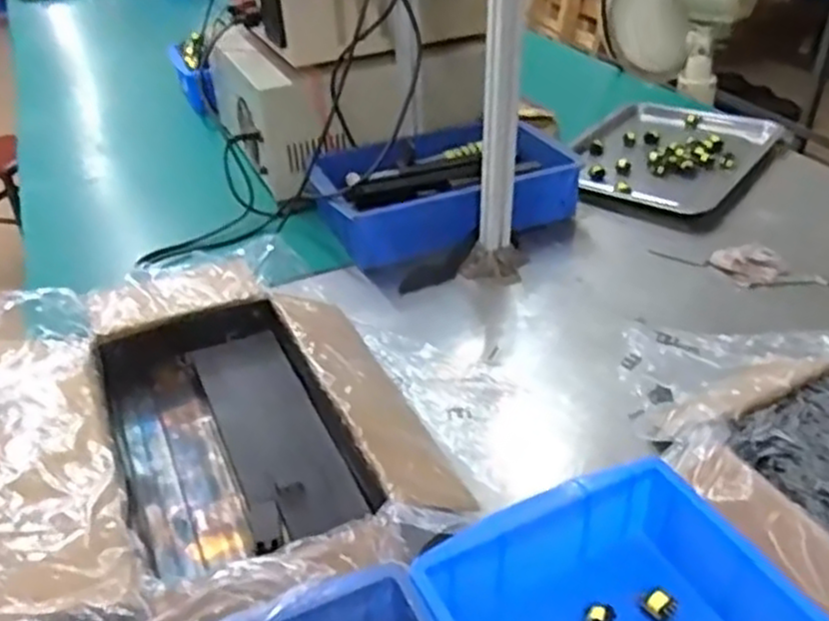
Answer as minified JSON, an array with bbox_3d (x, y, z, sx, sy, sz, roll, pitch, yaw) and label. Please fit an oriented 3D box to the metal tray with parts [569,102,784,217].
[{"bbox_3d":[0.435,-0.279,1.302,0.296,0.030,0.408,24,44,32],"label":"metal tray with parts"}]

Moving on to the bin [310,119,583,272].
[{"bbox_3d":[0.041,-0.187,1.135,0.374,0.098,0.253,-17,38,-18],"label":"bin"}]

